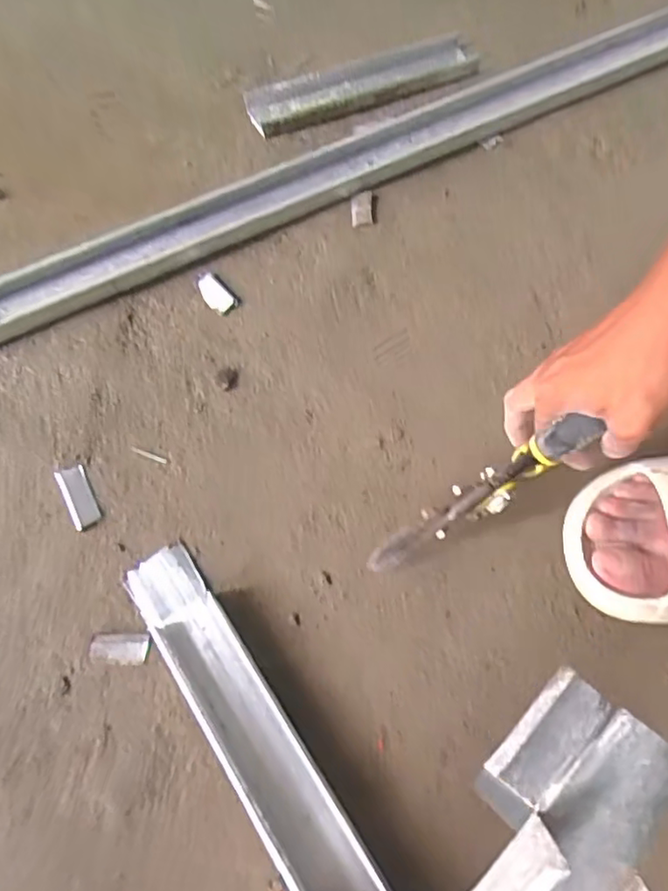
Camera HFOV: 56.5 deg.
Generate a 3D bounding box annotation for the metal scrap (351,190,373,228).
[{"bbox_3d":[0.026,-0.223,0.584,0.019,0.006,0.039,-5,74,11],"label":"metal scrap"}]

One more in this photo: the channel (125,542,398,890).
[{"bbox_3d":[0.070,0.356,0.332,0.059,0.030,0.723,-32,70,-16],"label":"channel"}]

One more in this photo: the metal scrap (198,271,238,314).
[{"bbox_3d":[-0.106,-0.136,0.552,0.021,0.007,0.047,-36,70,-15],"label":"metal scrap"}]

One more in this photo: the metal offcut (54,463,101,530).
[{"bbox_3d":[-0.196,0.039,0.478,0.021,0.004,0.053,-27,68,-12],"label":"metal offcut"}]

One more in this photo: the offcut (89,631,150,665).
[{"bbox_3d":[-0.151,0.142,0.436,0.040,0.005,0.021,0,65,0],"label":"offcut"}]

